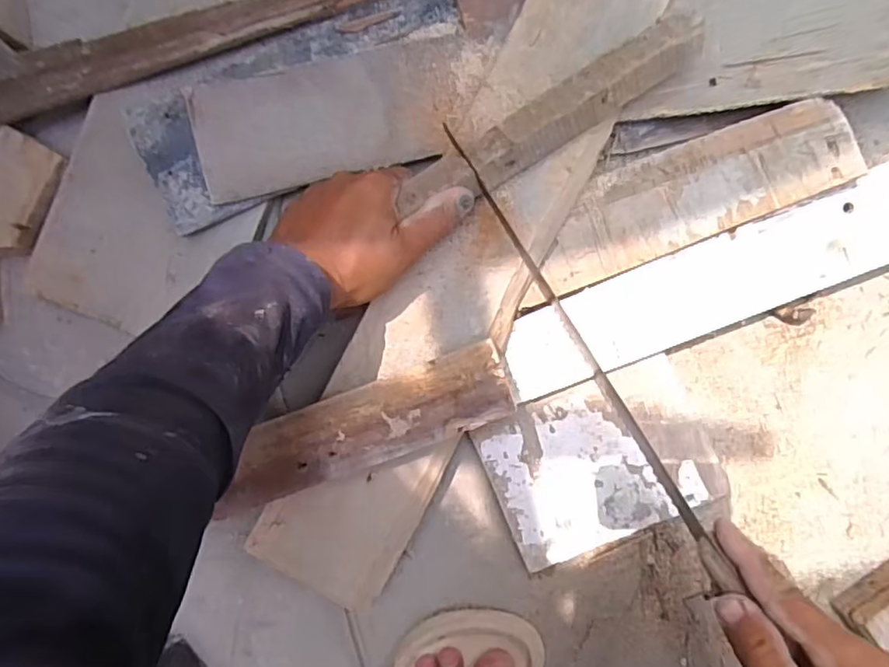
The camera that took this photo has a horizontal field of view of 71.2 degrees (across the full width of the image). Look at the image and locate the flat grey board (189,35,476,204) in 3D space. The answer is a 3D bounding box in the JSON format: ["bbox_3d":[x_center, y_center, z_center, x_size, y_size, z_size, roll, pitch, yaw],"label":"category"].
[{"bbox_3d":[-0.081,-0.163,0.460,0.201,0.017,0.087,-12,89,2],"label":"flat grey board"}]

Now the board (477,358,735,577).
[{"bbox_3d":[0.124,0.102,0.500,0.170,0.021,0.126,-23,88,1],"label":"board"}]

